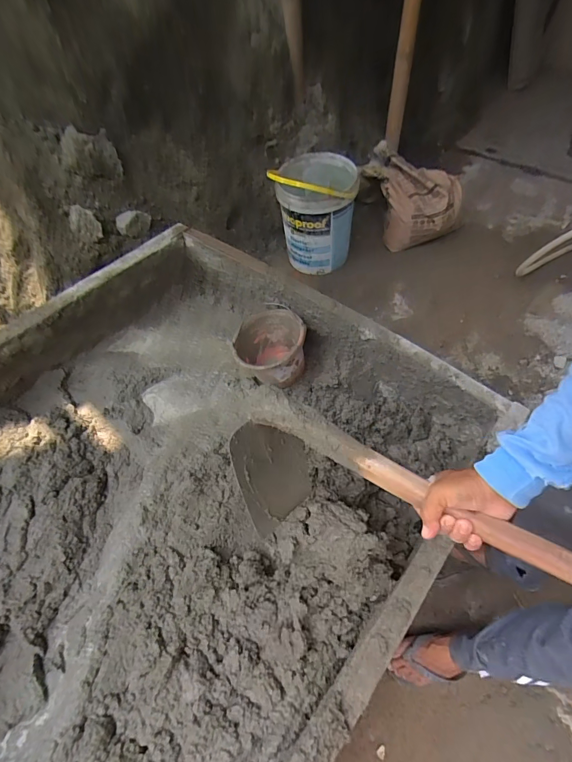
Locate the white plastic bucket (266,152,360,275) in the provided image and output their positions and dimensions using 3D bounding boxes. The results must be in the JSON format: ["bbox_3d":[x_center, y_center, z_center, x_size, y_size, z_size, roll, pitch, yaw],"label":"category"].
[{"bbox_3d":[0.113,-0.650,1.502,0.295,0.413,0.280,-1,53,1],"label":"white plastic bucket"}]

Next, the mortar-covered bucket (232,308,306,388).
[{"bbox_3d":[-0.055,-0.106,1.192,0.218,0.163,0.247,-6,53,-3],"label":"mortar-covered bucket"}]

